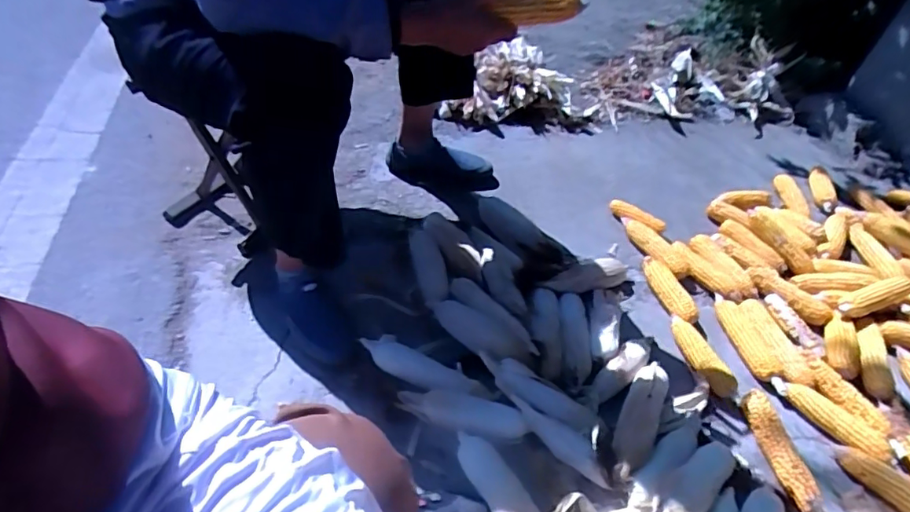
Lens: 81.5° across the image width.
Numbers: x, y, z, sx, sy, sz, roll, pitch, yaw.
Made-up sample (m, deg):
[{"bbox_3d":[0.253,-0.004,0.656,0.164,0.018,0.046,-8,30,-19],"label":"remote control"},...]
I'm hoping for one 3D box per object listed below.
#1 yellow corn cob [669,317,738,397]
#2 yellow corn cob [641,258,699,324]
[{"bbox_3d":[0.471,0.190,1.013,0.047,0.042,0.179,-8,45,-15],"label":"yellow corn cob"},{"bbox_3d":[0.462,0.070,1.142,0.046,0.039,0.200,-4,44,-11],"label":"yellow corn cob"}]

